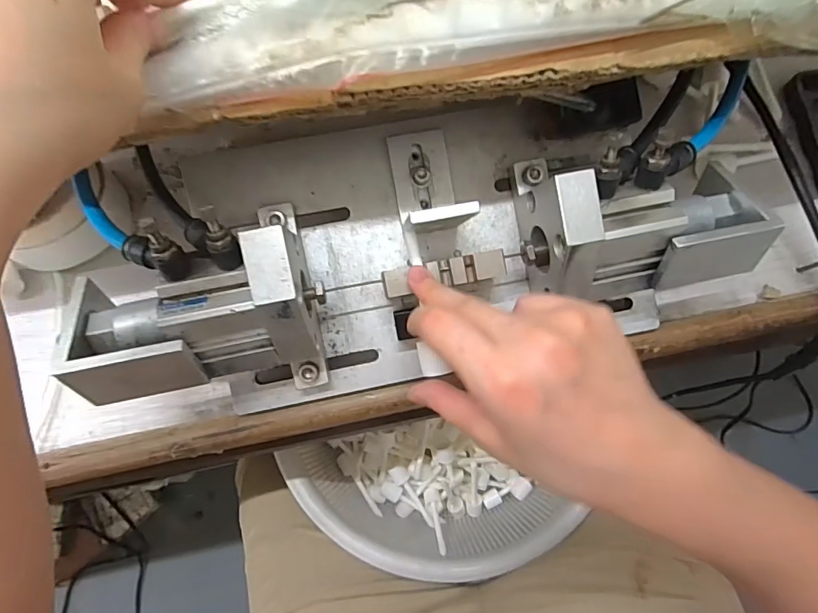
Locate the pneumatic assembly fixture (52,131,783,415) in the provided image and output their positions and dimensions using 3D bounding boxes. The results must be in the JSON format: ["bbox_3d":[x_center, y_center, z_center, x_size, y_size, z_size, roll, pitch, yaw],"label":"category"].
[{"bbox_3d":[0.006,-0.032,0.272,0.364,0.103,0.132,-16,75,-2],"label":"pneumatic assembly fixture"}]

